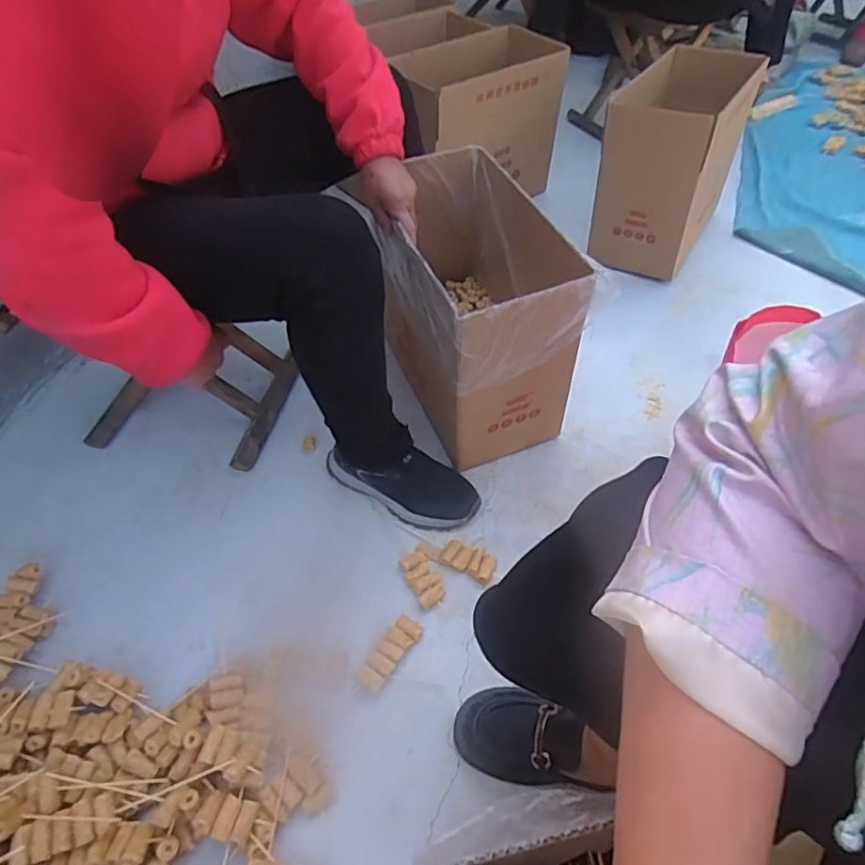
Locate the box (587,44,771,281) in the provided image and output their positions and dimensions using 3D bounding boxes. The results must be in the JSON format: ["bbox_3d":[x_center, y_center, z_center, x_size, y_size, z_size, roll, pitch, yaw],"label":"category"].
[{"bbox_3d":[0.486,-0.548,1.203,0.218,0.332,0.356,28,56,22],"label":"box"}]

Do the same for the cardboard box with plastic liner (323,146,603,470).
[{"bbox_3d":[0.053,-0.194,0.926,0.206,0.319,0.397,-15,51,-11],"label":"cardboard box with plastic liner"}]

